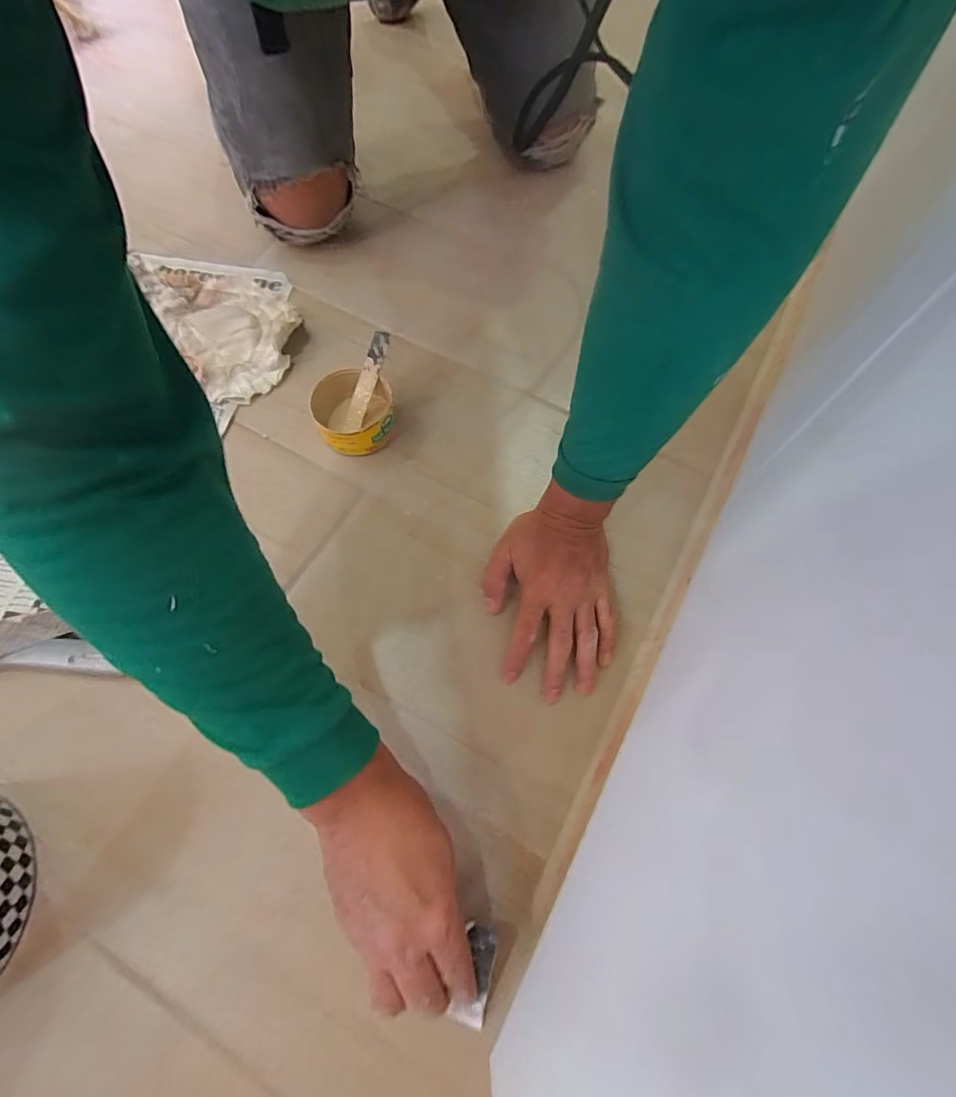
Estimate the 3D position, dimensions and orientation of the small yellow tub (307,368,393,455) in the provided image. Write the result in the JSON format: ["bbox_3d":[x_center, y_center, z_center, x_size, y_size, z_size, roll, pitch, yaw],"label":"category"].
[{"bbox_3d":[-0.134,-0.148,0.517,0.082,0.037,0.100,-25,71,-11],"label":"small yellow tub"}]

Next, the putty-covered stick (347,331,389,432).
[{"bbox_3d":[-0.120,-0.178,0.516,0.019,0.007,0.107,26,107,9],"label":"putty-covered stick"}]

